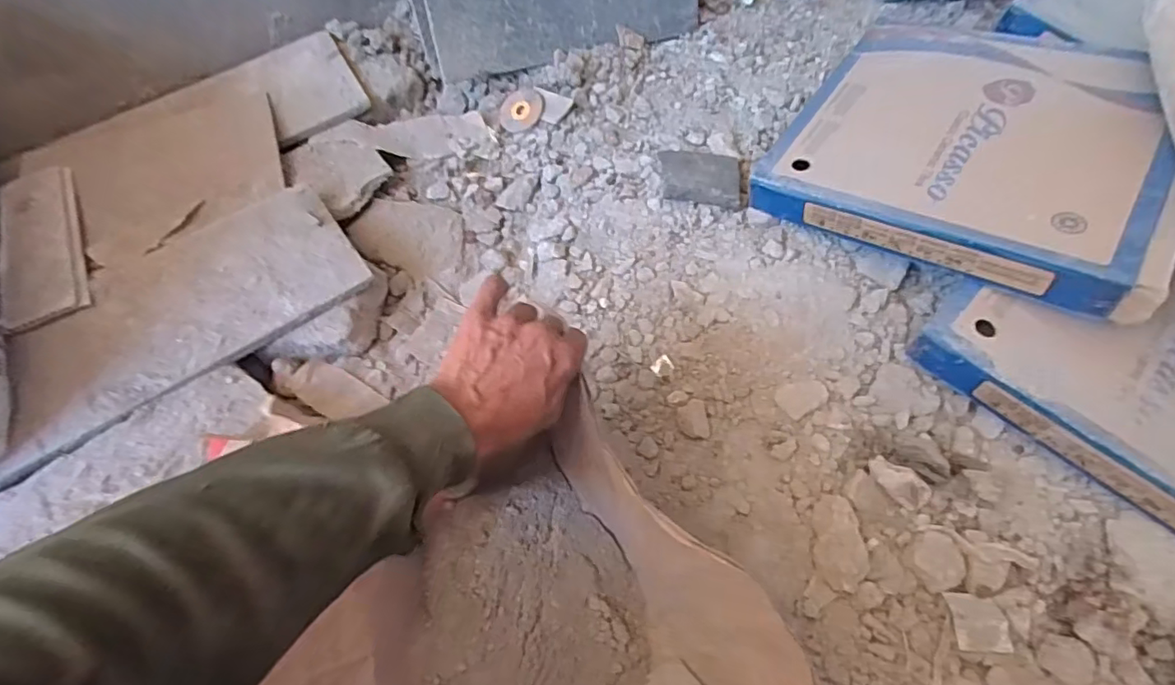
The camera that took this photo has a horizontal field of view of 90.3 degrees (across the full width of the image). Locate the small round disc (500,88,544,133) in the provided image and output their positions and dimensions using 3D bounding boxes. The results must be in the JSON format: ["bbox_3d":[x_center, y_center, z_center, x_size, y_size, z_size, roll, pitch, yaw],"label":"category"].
[{"bbox_3d":[-0.109,-0.373,0.941,0.079,0.018,0.072,-6,77,27],"label":"small round disc"}]

